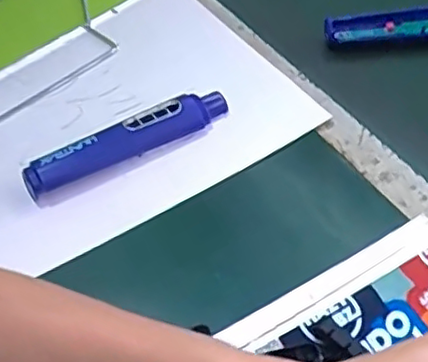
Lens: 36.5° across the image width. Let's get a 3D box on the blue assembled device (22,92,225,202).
[{"bbox_3d":[-0.066,-0.030,0.516,0.170,0.031,0.030,-30,58,-20],"label":"blue assembled device"}]

